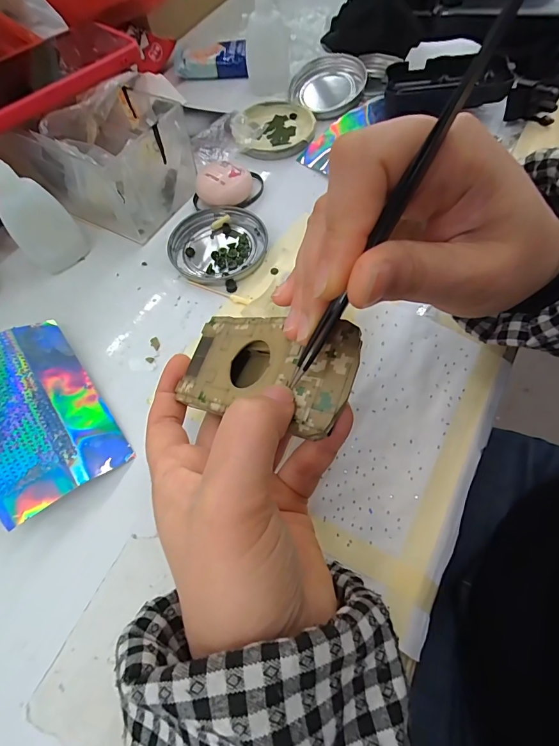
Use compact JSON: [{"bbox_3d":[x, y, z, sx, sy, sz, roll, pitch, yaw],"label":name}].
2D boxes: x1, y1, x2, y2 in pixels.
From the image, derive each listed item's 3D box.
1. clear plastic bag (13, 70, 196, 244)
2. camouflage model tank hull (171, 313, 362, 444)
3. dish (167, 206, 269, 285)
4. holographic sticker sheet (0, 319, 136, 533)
[{"bbox_3d":[-0.130,-0.178,0.314,0.093,0.069,0.093,23,67,14],"label":"clear plastic bag"},{"bbox_3d":[-0.009,-0.002,0.171,0.094,0.015,0.047,11,59,41],"label":"camouflage model tank hull"},{"bbox_3d":[-0.052,-0.106,0.310,0.078,0.011,0.077,-2,63,3],"label":"dish"},{"bbox_3d":[-0.156,0.024,0.241,0.074,0.022,0.124,-35,66,-13],"label":"holographic sticker sheet"}]

